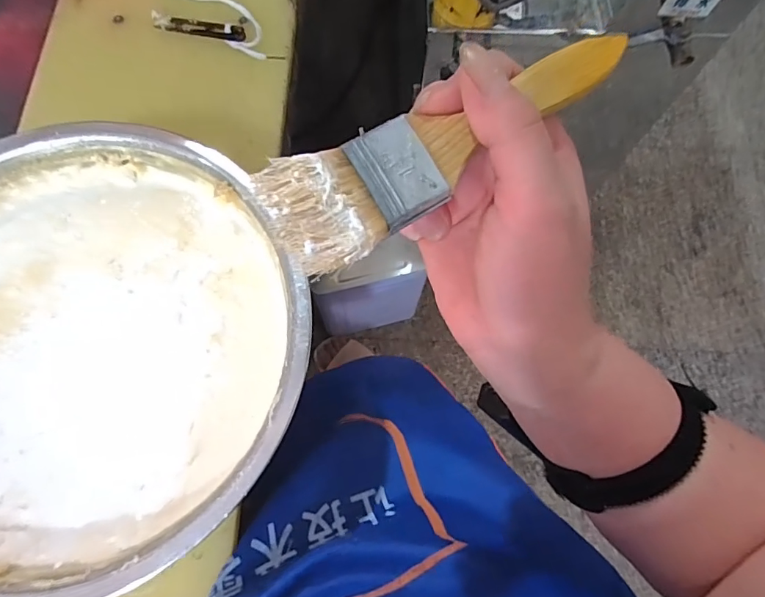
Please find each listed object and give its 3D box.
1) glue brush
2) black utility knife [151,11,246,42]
[{"bbox_3d":[0.031,-0.054,0.164,0.146,0.008,0.037,-27,93,-16],"label":"glue brush"},{"bbox_3d":[-0.201,-0.298,0.508,0.103,0.007,0.020,11,72,1],"label":"black utility knife"}]

